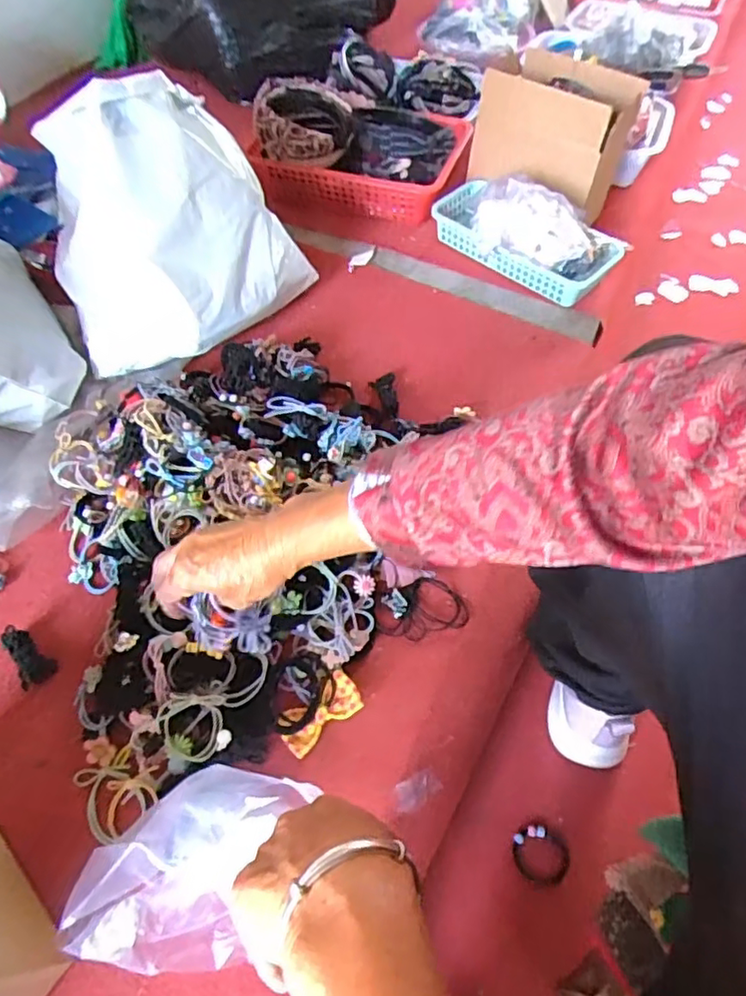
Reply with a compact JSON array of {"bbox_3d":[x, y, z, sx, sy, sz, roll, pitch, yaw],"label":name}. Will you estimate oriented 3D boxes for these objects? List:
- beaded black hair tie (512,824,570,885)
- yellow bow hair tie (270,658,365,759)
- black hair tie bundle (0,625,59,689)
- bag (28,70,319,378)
[{"bbox_3d":[0.171,0.363,0.610,0.054,0.007,0.053,0,54,0],"label":"beaded black hair tie"},{"bbox_3d":[-0.054,0.172,0.513,0.073,0.012,0.068,-32,60,-21],"label":"yellow bow hair tie"},{"bbox_3d":[-0.312,0.142,0.536,0.061,0.017,0.030,35,62,23],"label":"black hair tie bundle"},{"bbox_3d":[-0.221,-0.303,0.677,0.296,0.238,0.148,-11,55,-7],"label":"bag"}]

